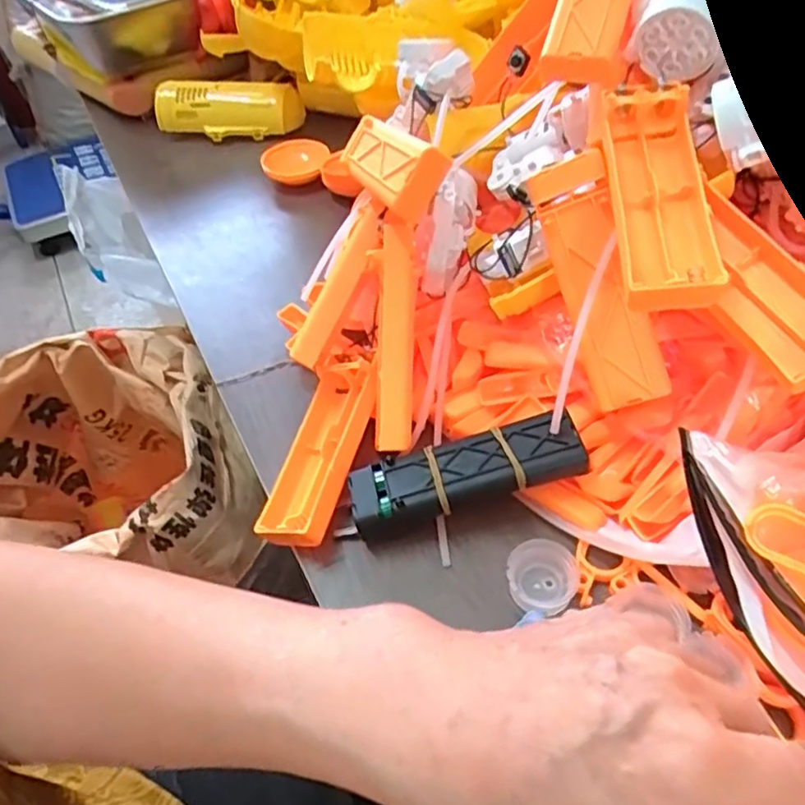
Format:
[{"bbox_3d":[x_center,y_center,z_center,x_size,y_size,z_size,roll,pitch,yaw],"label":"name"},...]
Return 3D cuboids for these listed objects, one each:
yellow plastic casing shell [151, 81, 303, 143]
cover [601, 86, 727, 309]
[{"bbox_3d":[-0.156,-0.268,0.593,0.127,0.038,0.046,1,49,8],"label":"yellow plastic casing shell"},{"bbox_3d":[0.101,-0.084,0.255,0.037,0.019,0.109,-2,57,10],"label":"cover"}]

